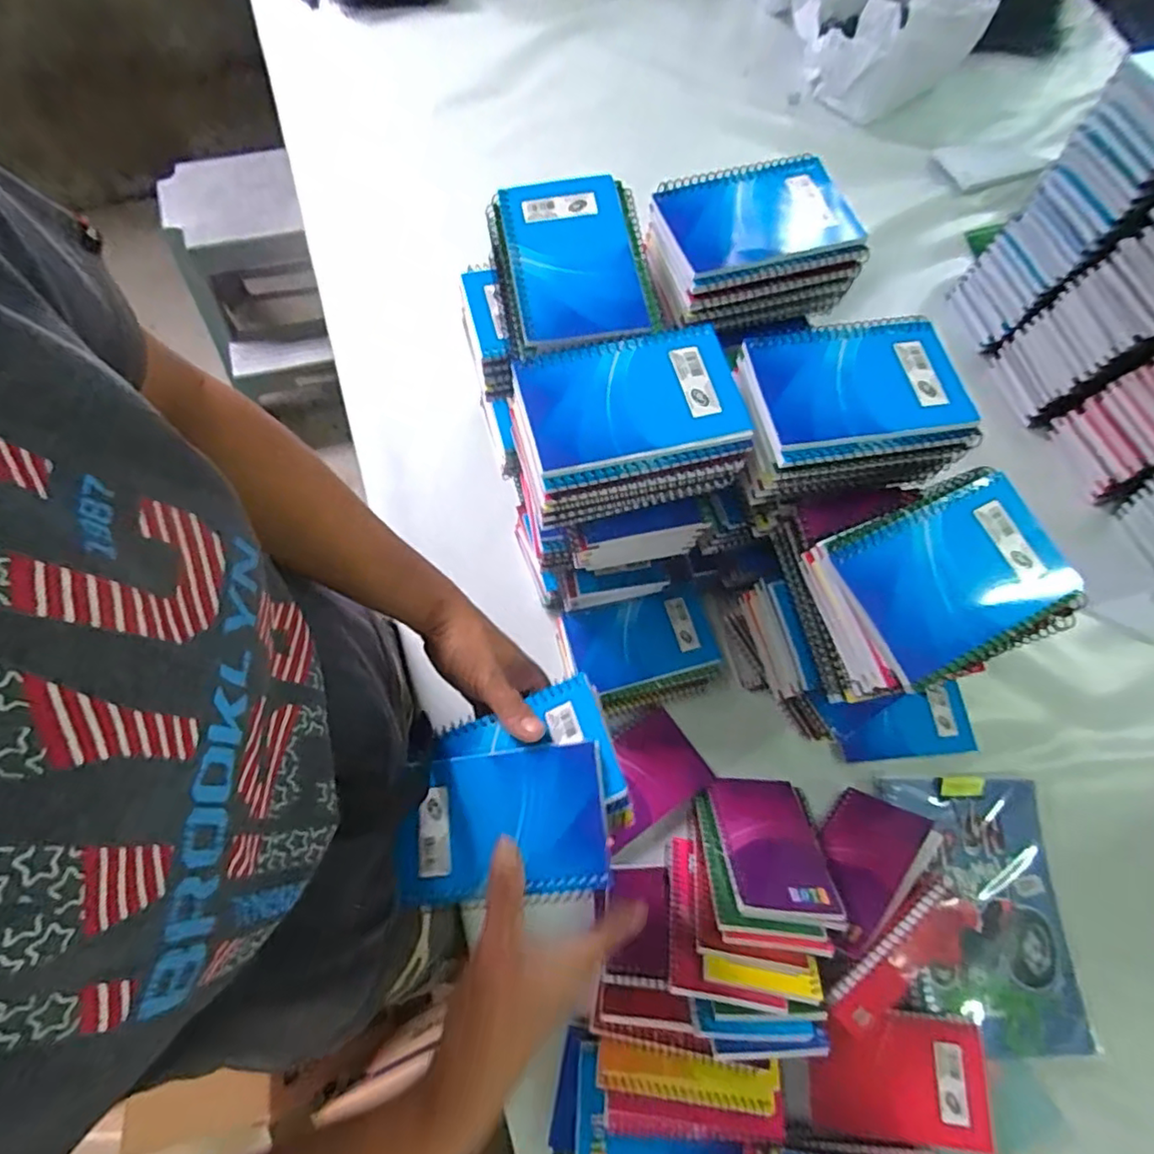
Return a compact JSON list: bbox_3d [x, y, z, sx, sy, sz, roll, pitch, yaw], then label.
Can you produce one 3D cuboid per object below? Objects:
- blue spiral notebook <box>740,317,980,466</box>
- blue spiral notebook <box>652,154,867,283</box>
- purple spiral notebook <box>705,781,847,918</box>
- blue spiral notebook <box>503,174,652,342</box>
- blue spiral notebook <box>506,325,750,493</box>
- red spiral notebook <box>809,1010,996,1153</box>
[{"bbox_3d":[0.175,-0.121,0.383,0.134,0.014,0.087,-10,72,-4],"label":"blue spiral notebook"},{"bbox_3d":[0.125,-0.252,0.423,0.128,0.012,0.090,-17,72,-5],"label":"blue spiral notebook"},{"bbox_3d":[0.160,0.222,0.510,0.083,0.130,0.008,6,116,-4],"label":"purple spiral notebook"},{"bbox_3d":[-0.004,-0.208,0.404,0.080,0.012,0.131,-10,72,-5],"label":"blue spiral notebook"},{"bbox_3d":[0.032,-0.108,0.372,0.130,0.014,0.083,-14,72,-6],"label":"blue spiral notebook"},{"bbox_3d":[0.249,0.391,0.479,0.126,0.008,0.083,-1,68,13],"label":"red spiral notebook"}]

